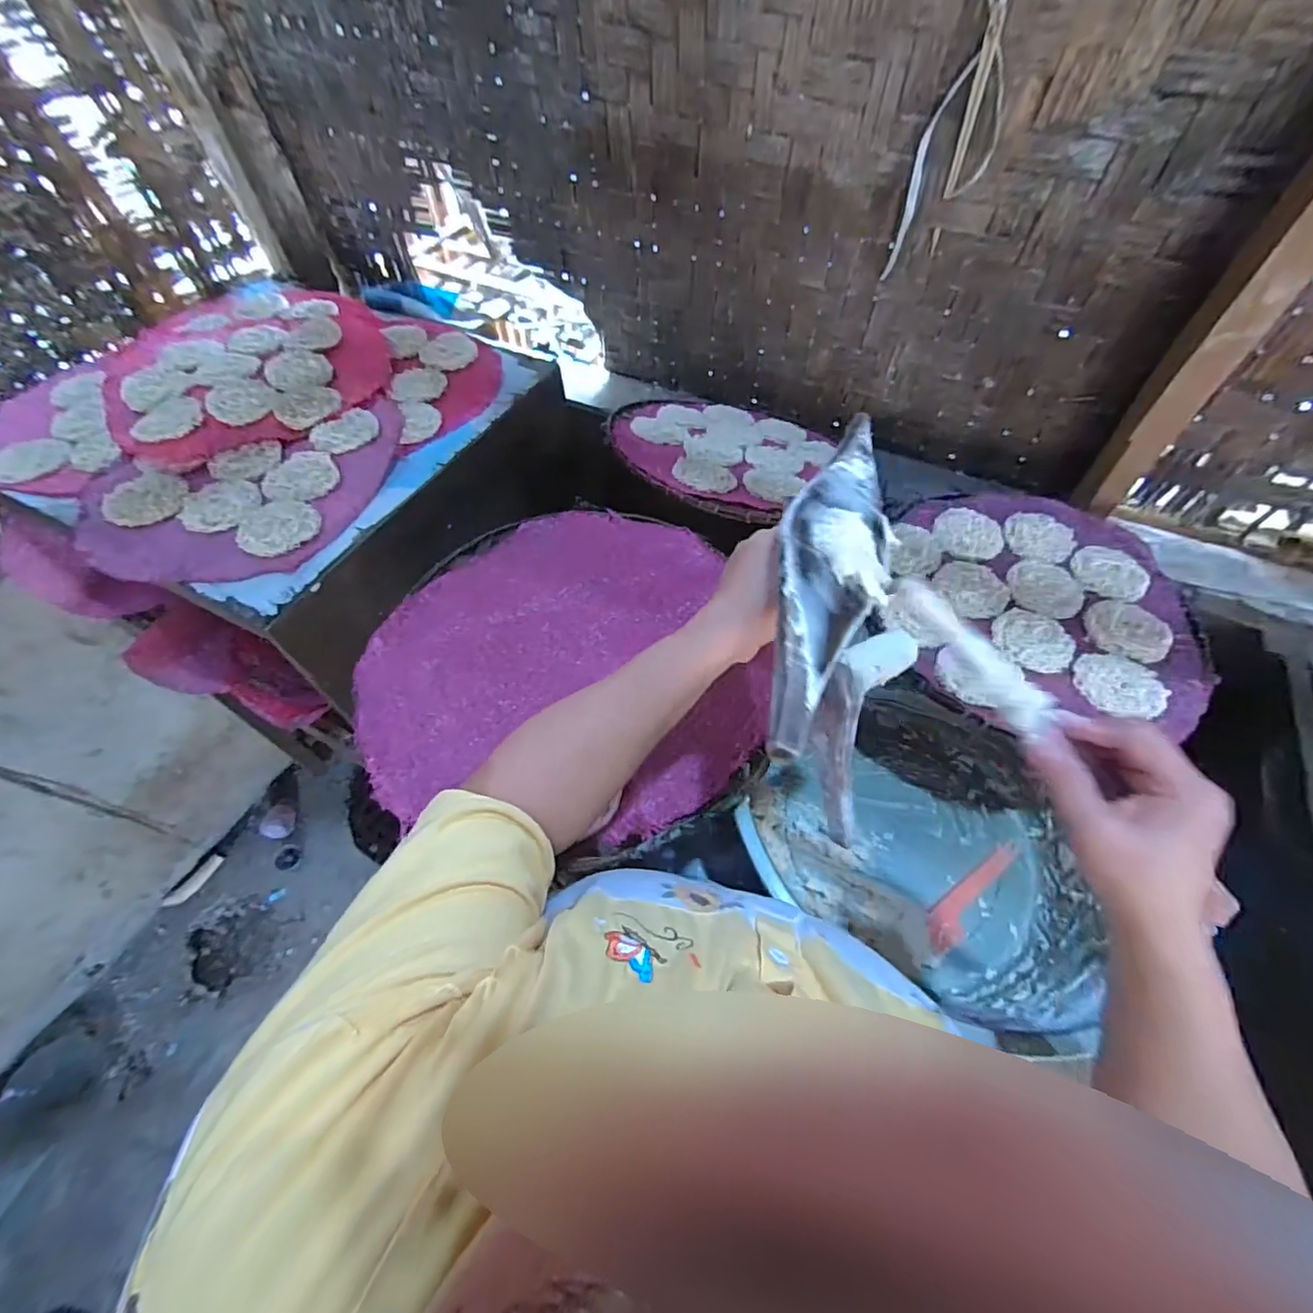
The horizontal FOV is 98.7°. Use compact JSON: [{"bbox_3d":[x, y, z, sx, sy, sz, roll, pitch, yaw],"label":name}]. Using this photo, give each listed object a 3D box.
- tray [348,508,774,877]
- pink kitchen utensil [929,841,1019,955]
[{"bbox_3d":[-0.094,0.000,0.549,0.367,0.020,0.393,0,57,1],"label":"tray"},{"bbox_3d":[0.352,0.261,0.620,0.164,0.018,0.036,-31,62,-18],"label":"pink kitchen utensil"}]

